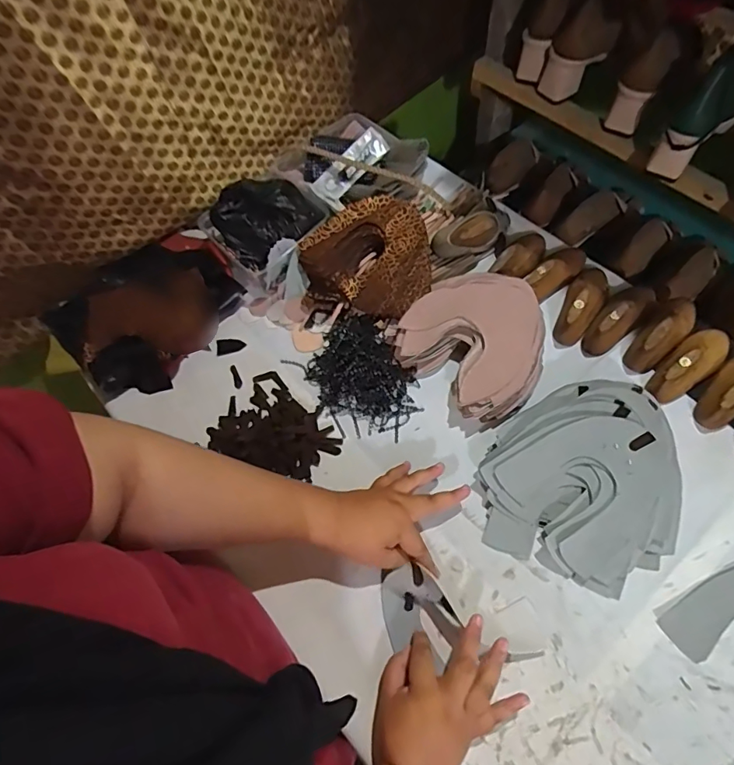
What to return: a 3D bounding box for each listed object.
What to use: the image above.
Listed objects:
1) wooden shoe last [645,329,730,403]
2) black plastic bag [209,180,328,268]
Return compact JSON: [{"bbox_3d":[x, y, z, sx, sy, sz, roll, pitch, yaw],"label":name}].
[{"bbox_3d":[0.420,-0.024,0.635,0.148,0.061,0.053,-36,66,-14],"label":"wooden shoe last"},{"bbox_3d":[-0.152,-0.256,0.753,0.156,0.080,0.135,-32,64,-11],"label":"black plastic bag"}]

